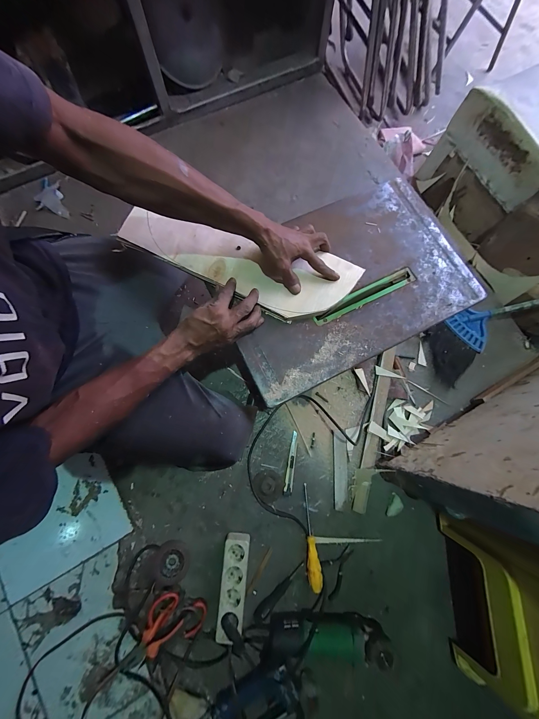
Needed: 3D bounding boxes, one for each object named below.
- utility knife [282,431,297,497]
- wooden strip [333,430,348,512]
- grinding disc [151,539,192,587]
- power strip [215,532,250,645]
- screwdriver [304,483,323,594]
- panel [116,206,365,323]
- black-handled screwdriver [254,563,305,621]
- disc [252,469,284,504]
[{"bbox_3d":[0.058,0.268,0.655,0.021,0.006,0.155,11,79,1],"label":"utility knife"},{"bbox_3d":[0.184,0.282,0.652,0.036,0.011,0.188,2,79,-1],"label":"wooden strip"},{"bbox_3d":[-0.234,0.485,0.604,0.083,0.012,0.092,21,79,3],"label":"grinding disc"},{"bbox_3d":[-0.082,0.515,0.583,0.058,0.039,0.200,5,79,0],"label":"power strip"},{"bbox_3d":[0.101,0.425,0.619,0.032,0.028,0.221,-3,66,-2],"label":"screwdriver"},{"bbox_3d":[-0.059,-0.185,0.487,0.438,0.022,0.145,19,79,1],"label":"panel"},{"bbox_3d":[0.020,0.539,0.582,0.022,0.024,0.159,40,81,6],"label":"black-handled screwdriver"},{"bbox_3d":[-0.001,0.322,0.645,0.072,0.007,0.076,0,79,-1],"label":"disc"}]

